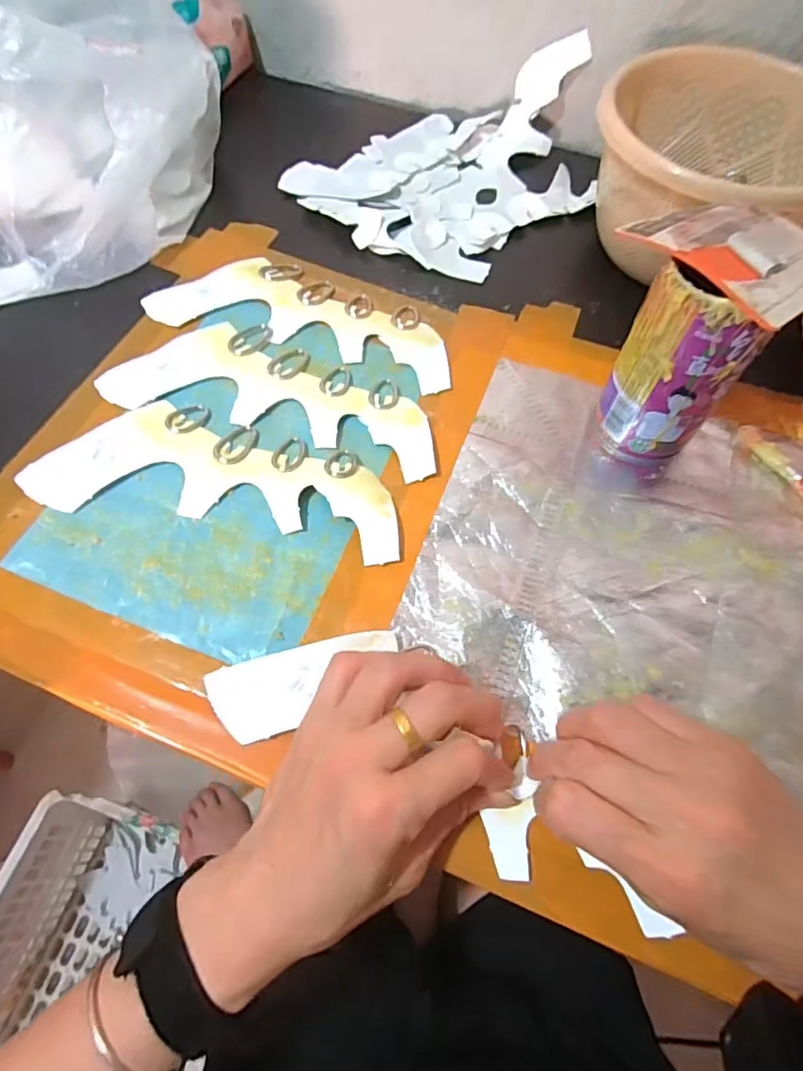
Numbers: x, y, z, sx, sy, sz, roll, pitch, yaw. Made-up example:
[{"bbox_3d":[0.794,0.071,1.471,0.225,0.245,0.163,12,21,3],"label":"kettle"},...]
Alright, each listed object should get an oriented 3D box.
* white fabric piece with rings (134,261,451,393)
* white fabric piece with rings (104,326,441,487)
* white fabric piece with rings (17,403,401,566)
[{"bbox_3d":[-0.069,-0.165,0.416,0.228,0.004,0.083,18,64,8],"label":"white fabric piece with rings"},{"bbox_3d":[-0.081,-0.098,0.379,0.227,0.004,0.089,18,64,8],"label":"white fabric piece with rings"},{"bbox_3d":[-0.107,-0.040,0.345,0.221,0.010,0.082,10,63,3],"label":"white fabric piece with rings"}]

